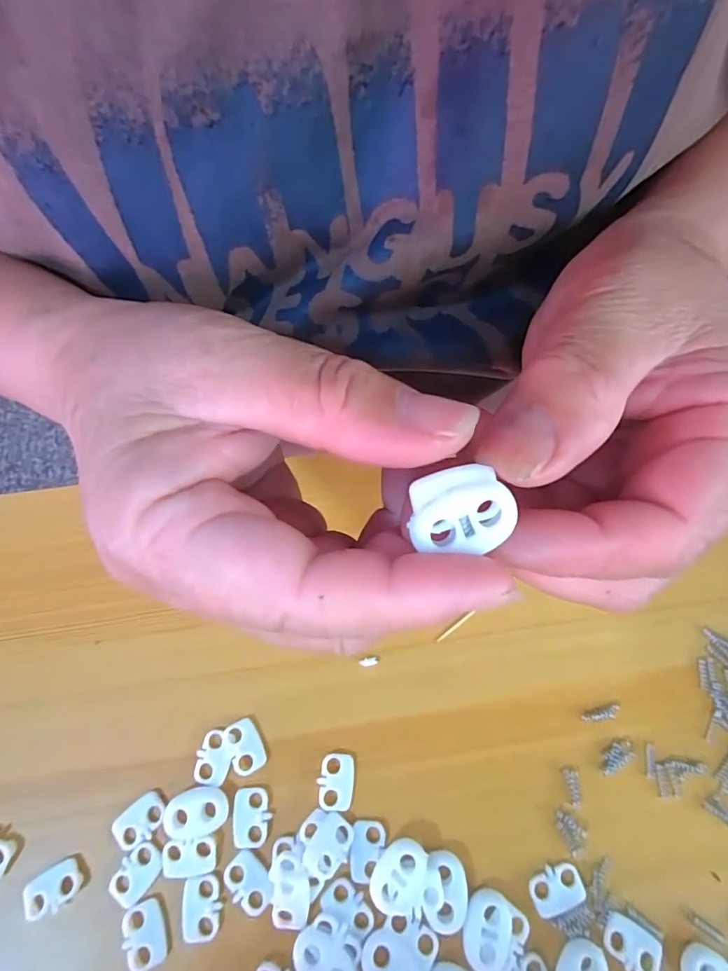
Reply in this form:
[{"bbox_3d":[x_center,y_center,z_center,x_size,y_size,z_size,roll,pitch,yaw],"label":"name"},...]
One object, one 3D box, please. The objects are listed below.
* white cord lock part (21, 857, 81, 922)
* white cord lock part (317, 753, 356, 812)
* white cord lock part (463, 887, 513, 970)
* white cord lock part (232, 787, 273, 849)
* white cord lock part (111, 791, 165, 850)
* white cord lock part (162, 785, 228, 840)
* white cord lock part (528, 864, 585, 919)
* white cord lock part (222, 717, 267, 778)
[{"bbox_3d":[-0.108,0.140,0.169,0.019,0.006,0.012,-28,70,-10],"label":"white cord lock part"},{"bbox_3d":[-0.010,0.109,0.179,0.013,0.004,0.018,9,68,5],"label":"white cord lock part"},{"bbox_3d":[0.041,0.148,0.162,0.016,0.005,0.021,20,70,9],"label":"white cord lock part"},{"bbox_3d":[-0.041,0.120,0.176,0.013,0.004,0.018,0,68,1],"label":"white cord lock part"},{"bbox_3d":[-0.081,0.121,0.175,0.018,0.004,0.012,-37,72,-13],"label":"white cord lock part"},{"bbox_3d":[-0.061,0.118,0.175,0.022,0.004,0.015,-12,68,-4],"label":"white cord lock part"},{"bbox_3d":[0.066,0.139,0.167,0.018,0.004,0.013,-23,69,-8],"label":"white cord lock part"},{"bbox_3d":[-0.045,0.099,0.184,0.012,0.004,0.018,-23,69,-8],"label":"white cord lock part"}]

